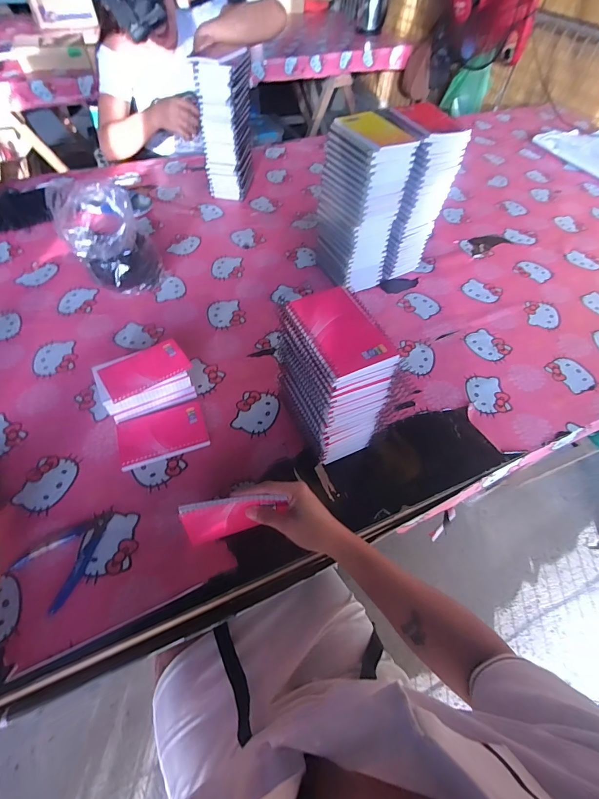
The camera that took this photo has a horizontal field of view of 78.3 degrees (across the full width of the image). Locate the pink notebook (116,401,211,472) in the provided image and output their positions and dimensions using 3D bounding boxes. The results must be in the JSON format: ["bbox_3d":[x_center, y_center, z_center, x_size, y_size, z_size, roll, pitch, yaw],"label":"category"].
[{"bbox_3d":[-0.212,0.053,0.570,0.129,0.010,0.085,-17,58,-14],"label":"pink notebook"}]

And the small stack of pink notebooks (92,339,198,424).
[{"bbox_3d":[-0.246,-0.029,0.600,0.139,0.056,0.096,-22,59,-17],"label":"small stack of pink notebooks"}]

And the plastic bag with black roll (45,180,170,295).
[{"bbox_3d":[-0.358,-0.297,0.713,0.152,0.174,0.138,-28,61,-20],"label":"plastic bag with black roll"}]

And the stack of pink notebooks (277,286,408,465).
[{"bbox_3d":[0.046,-0.022,0.521,0.090,0.220,0.146,-22,59,-17],"label":"stack of pink notebooks"}]

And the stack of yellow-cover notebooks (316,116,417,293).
[{"bbox_3d":[0.117,-0.365,0.728,0.106,0.287,0.139,-24,60,-18],"label":"stack of yellow-cover notebooks"}]

